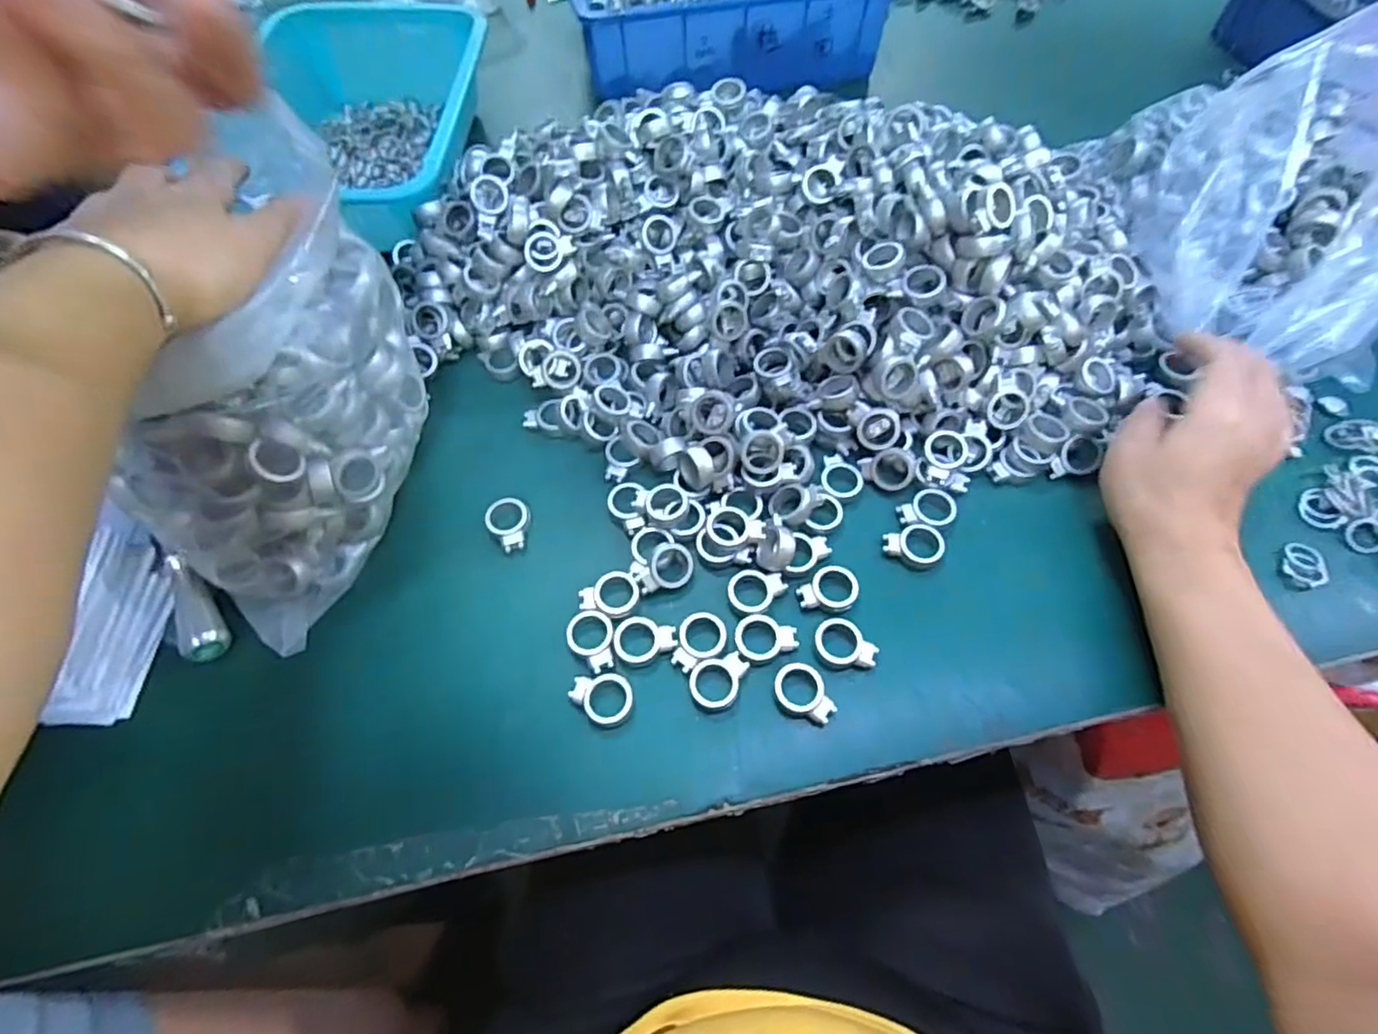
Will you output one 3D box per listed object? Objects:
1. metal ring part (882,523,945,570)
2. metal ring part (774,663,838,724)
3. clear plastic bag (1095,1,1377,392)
[{"bbox_3d":[0.133,0.017,0.372,0.033,0.008,0.026,-4,63,-2],"label":"metal ring part"},{"bbox_3d":[0.061,0.094,0.333,0.025,0.010,0.034,-40,70,-18],"label":"metal ring part"},{"bbox_3d":[0.383,-0.210,0.404,0.143,0.122,0.218,1,63,1],"label":"clear plastic bag"}]

